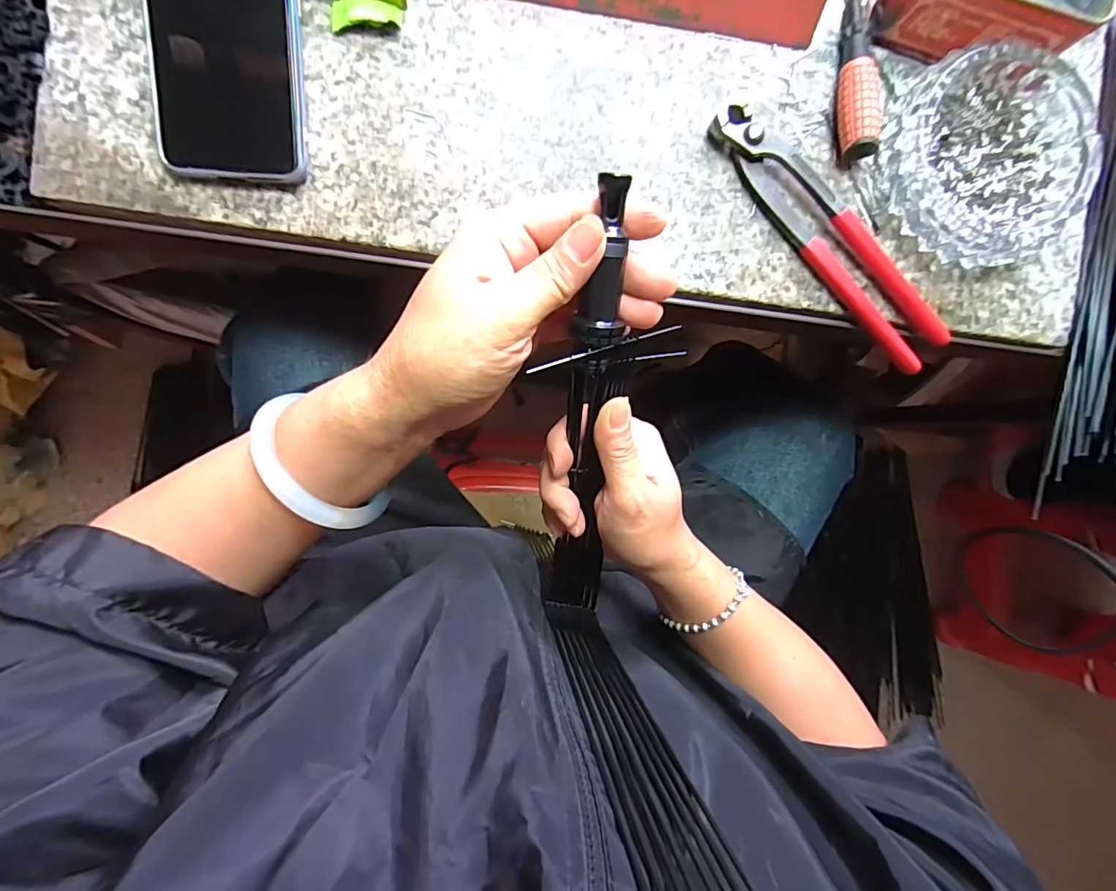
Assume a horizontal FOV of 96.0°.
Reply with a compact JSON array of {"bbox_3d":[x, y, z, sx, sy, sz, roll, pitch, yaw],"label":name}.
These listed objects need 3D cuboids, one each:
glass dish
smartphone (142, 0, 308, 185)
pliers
[{"bbox_3d":[0.259,-0.171,0.304,0.113,0.031,0.116,0,90,-5],"label":"glass dish"},{"bbox_3d":[-0.175,-0.226,0.264,0.075,0.011,0.157,3,100,-4],"label":"smartphone"},{"bbox_3d":[0.173,-0.133,0.310,0.051,0.017,0.192,-40,93,-4],"label":"pliers"}]

